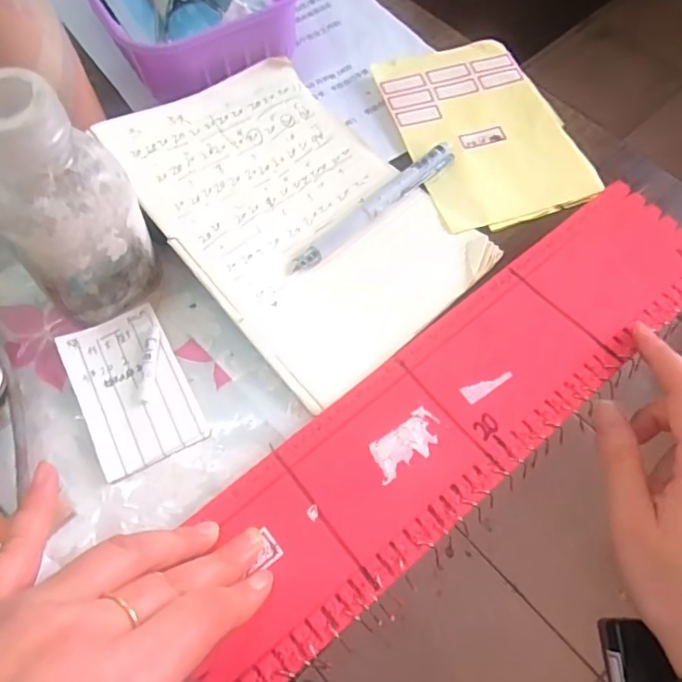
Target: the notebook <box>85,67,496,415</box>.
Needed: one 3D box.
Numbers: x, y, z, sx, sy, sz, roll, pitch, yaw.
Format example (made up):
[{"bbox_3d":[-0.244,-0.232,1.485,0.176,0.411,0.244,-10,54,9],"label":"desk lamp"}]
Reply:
[{"bbox_3d":[-0.021,-0.082,0.333,0.157,0.018,0.210,-38,78,-23],"label":"notebook"}]

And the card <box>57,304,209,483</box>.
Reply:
[{"bbox_3d":[-0.113,0.024,0.297,0.051,0.004,0.089,-25,67,-16],"label":"card"}]

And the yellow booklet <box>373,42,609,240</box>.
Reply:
[{"bbox_3d":[0.094,-0.142,0.373,0.104,0.004,0.148,-18,68,-8],"label":"yellow booklet"}]

